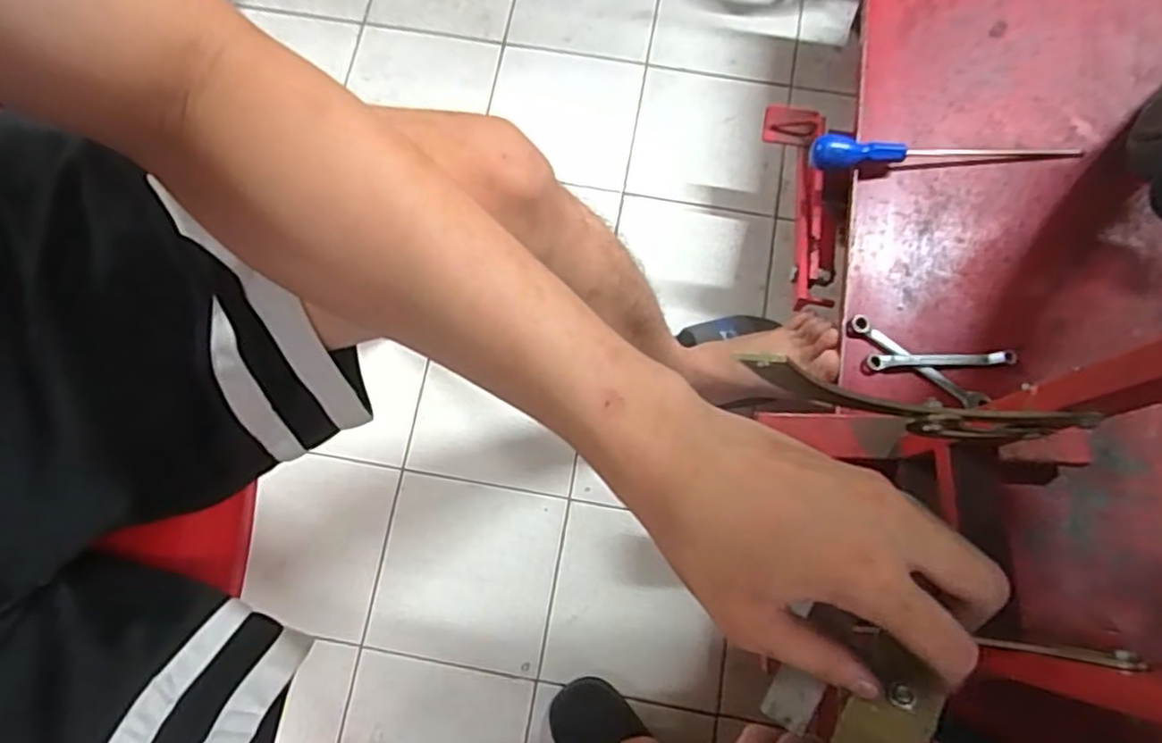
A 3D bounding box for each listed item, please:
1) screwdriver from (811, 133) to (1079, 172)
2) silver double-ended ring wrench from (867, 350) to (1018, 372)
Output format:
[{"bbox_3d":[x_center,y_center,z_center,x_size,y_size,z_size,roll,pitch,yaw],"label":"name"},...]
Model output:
[{"bbox_3d":[0.362,-0.219,0.682,0.267,0.027,0.026,-1,76,0],"label":"screwdriver"},{"bbox_3d":[0.336,-0.011,0.645,0.132,0.014,0.014,-2,76,0],"label":"silver double-ended ring wrench"}]

